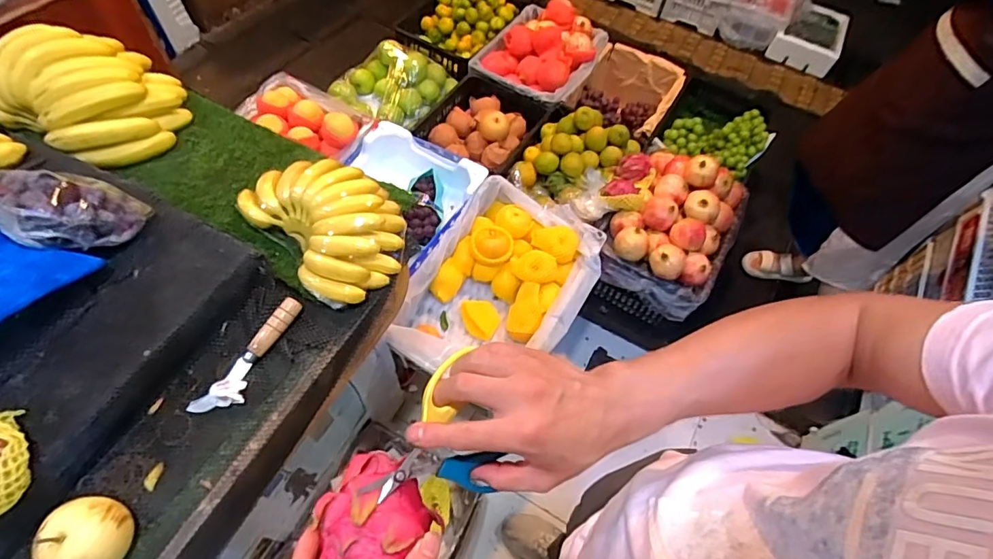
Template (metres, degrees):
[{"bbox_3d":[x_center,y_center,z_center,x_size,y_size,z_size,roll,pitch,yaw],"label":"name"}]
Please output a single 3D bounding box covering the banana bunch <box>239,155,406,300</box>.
[{"bbox_3d":[-0.244,-0.096,0.731,0.180,0.064,0.263,-38,69,-23],"label":"banana bunch"}]

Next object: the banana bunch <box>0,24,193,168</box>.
[{"bbox_3d":[-0.668,-0.312,0.819,0.277,0.107,0.222,28,61,12],"label":"banana bunch"}]

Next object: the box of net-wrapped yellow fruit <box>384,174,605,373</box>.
[{"bbox_3d":[0.005,0.036,1.221,0.374,0.160,0.525,29,61,13],"label":"box of net-wrapped yellow fruit"}]

